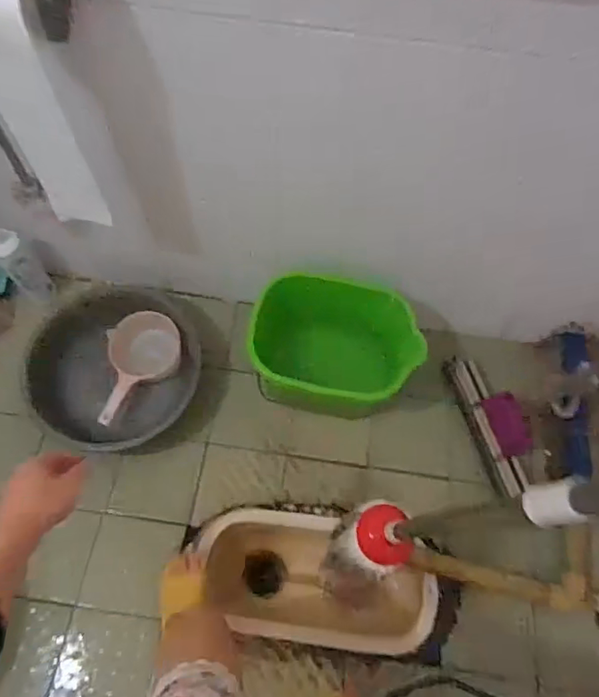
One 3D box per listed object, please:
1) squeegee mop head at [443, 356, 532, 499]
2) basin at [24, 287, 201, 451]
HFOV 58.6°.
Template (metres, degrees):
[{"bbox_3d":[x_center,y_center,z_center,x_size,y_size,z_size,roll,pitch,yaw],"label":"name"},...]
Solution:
[{"bbox_3d":[0.474,0.185,1.286,0.127,0.083,0.371,-14,67,-9],"label":"squeegee mop head"},{"bbox_3d":[-0.468,0.051,1.333,0.407,0.147,0.392,-9,66,-6],"label":"basin"}]

